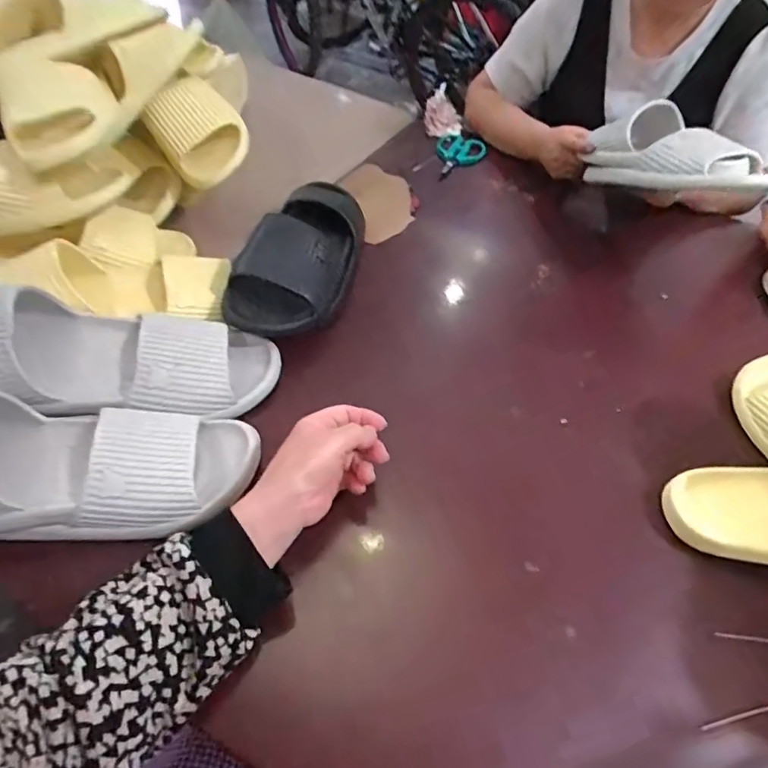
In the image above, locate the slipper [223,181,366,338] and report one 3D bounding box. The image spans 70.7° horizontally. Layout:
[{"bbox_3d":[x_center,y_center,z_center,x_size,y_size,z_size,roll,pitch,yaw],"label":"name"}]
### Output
[{"bbox_3d":[-0.089,-0.168,0.647,0.107,0.082,0.283,11,49,5],"label":"slipper"}]

